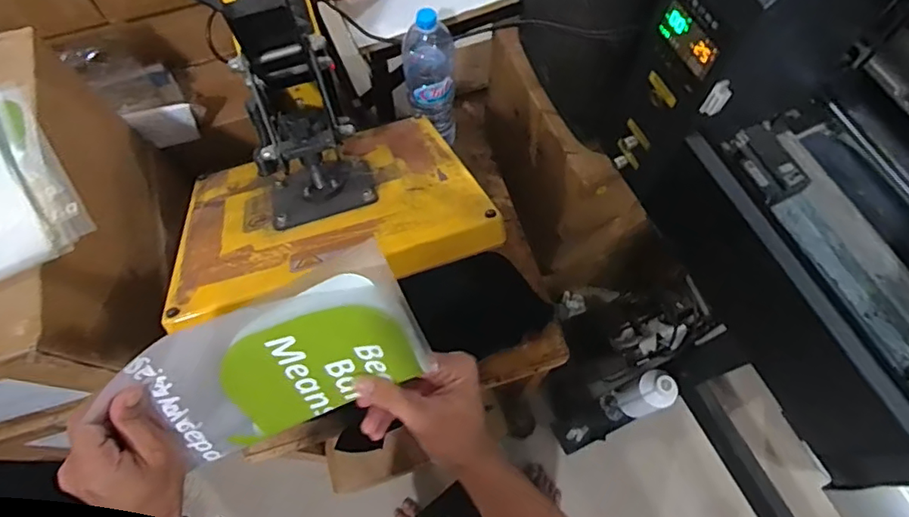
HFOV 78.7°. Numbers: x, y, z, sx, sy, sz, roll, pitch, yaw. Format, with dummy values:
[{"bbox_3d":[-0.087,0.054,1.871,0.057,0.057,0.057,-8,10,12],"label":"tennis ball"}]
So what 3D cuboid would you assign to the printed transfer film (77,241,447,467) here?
[{"bbox_3d":[-0.133,0.080,0.441,0.208,0.118,0.035,-24,25,1],"label":"printed transfer film"}]

